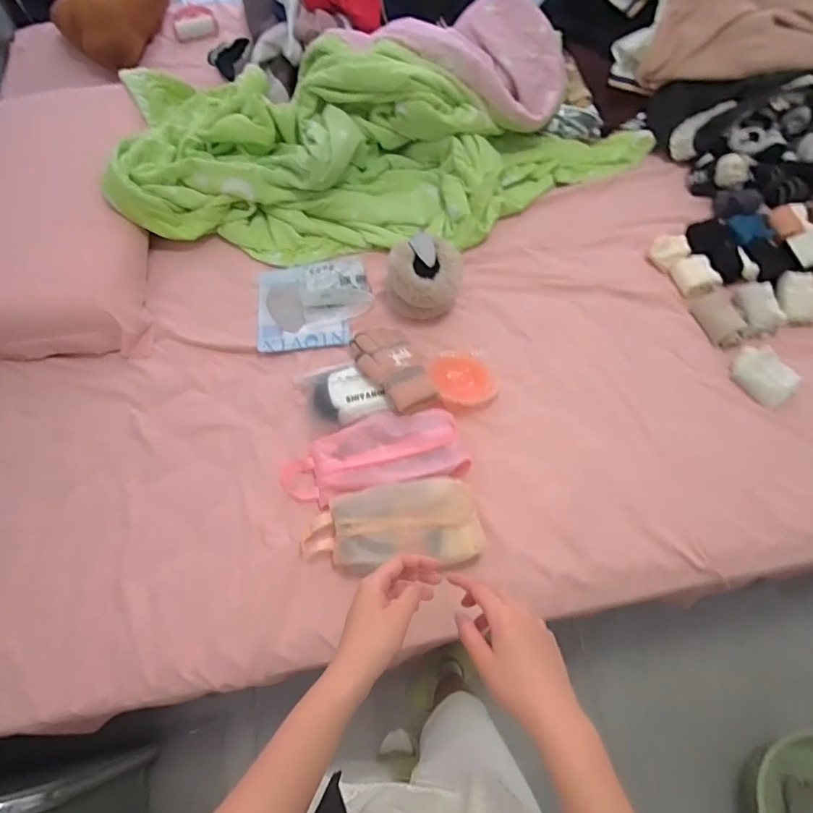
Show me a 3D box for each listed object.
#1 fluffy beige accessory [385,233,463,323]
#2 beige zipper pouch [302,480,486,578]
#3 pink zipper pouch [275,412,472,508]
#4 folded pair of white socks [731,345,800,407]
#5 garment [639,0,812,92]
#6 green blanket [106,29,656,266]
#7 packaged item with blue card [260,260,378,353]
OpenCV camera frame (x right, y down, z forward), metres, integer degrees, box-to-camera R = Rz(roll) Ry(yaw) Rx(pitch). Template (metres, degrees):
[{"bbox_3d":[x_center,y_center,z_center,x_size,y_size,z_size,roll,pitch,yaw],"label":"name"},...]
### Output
[{"bbox_3d":[0.033,-0.239,0.943,0.137,0.107,0.120,14,68,8],"label":"fluffy beige accessory"},{"bbox_3d":[-0.025,0.183,0.770,0.284,0.099,0.130,-7,67,-1],"label":"beige zipper pouch"},{"bbox_3d":[-0.055,0.088,0.837,0.313,0.066,0.126,-14,67,-4],"label":"pink zipper pouch"},{"bbox_3d":[0.621,-0.054,0.870,0.078,0.042,0.113,-28,69,-9],"label":"folded pair of white socks"},{"bbox_3d":[0.726,-0.755,1.016,0.444,0.154,0.144,-6,65,-1],"label":"garment"},{"bbox_3d":[-0.087,-0.525,1.026,1.145,0.190,0.454,10,68,6],"label":"green blanket"},{"bbox_3d":[-0.185,-0.210,0.999,0.222,0.015,0.198,-6,67,0],"label":"packaged item with blue card"}]

